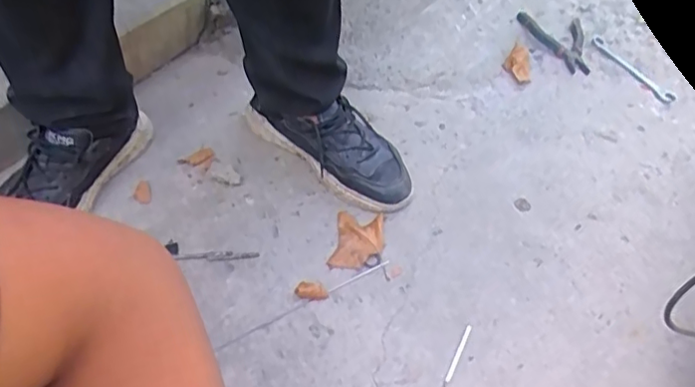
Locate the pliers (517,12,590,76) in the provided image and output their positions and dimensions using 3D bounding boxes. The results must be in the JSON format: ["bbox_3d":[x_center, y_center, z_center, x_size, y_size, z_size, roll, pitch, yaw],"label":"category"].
[{"bbox_3d":[0.384,-0.288,1.081,0.128,0.023,0.171,7,49,2],"label":"pliers"}]

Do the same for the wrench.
[{"bbox_3d":[0.515,-0.227,1.055,0.041,0.006,0.197,-22,54,-21],"label":"wrench"}]

